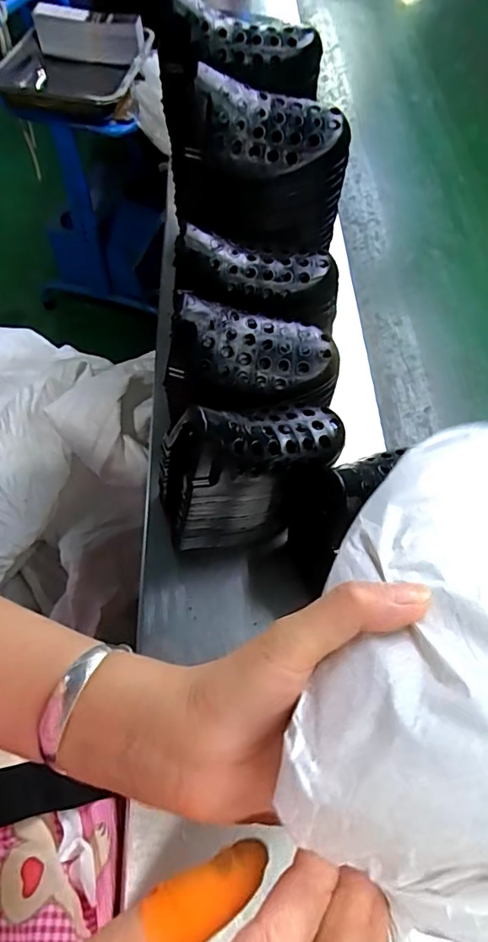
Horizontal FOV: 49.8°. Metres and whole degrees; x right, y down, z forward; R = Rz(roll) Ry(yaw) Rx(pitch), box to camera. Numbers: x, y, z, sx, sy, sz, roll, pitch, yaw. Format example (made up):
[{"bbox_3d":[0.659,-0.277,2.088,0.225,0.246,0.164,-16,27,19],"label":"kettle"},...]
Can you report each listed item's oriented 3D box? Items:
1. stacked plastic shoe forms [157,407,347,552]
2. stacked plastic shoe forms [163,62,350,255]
[{"bbox_3d":[0.008,0.001,0.422,0.145,0.138,0.061,-14,62,-11],"label":"stacked plastic shoe forms"},{"bbox_3d":[0.012,-0.284,0.493,0.158,0.125,0.074,-2,60,-4],"label":"stacked plastic shoe forms"}]

